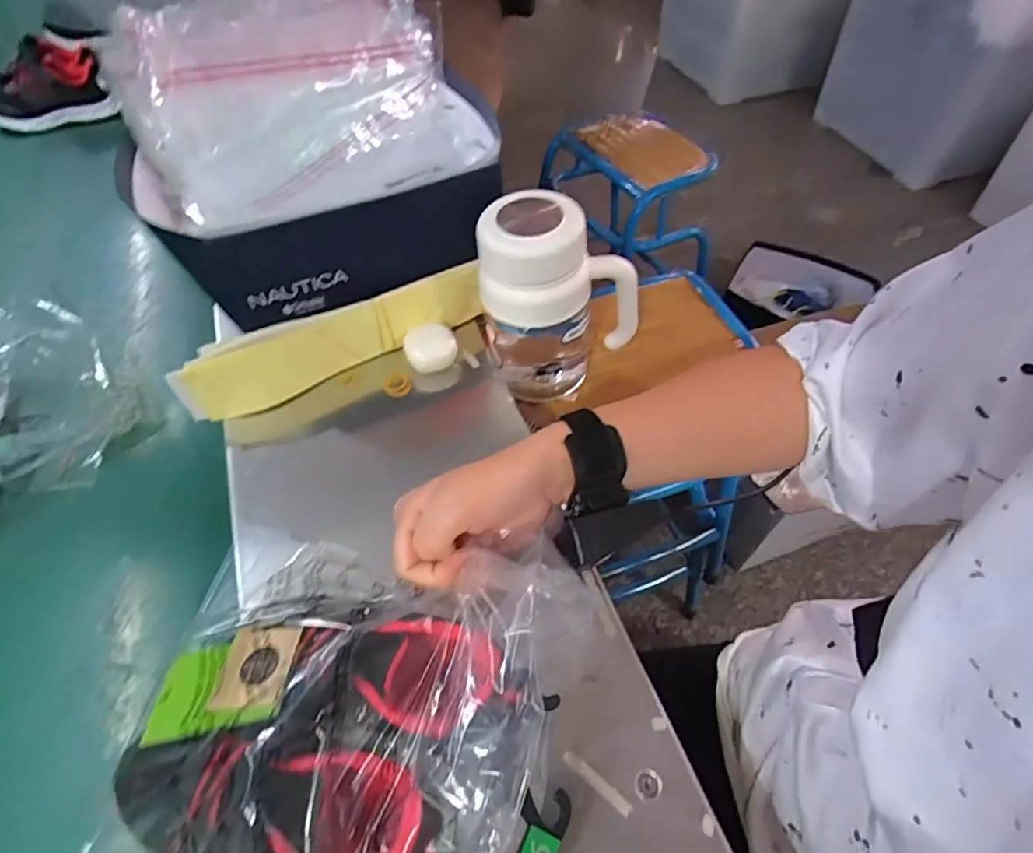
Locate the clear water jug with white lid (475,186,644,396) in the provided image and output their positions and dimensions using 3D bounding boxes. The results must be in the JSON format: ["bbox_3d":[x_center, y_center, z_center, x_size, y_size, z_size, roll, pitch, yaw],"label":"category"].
[{"bbox_3d":[0.038,-0.106,0.516,0.137,0.183,0.084,15,54,11],"label":"clear water jug with white lid"}]

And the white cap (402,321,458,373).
[{"bbox_3d":[-0.078,-0.074,0.511,0.044,0.031,0.044,0,53,0],"label":"white cap"}]

